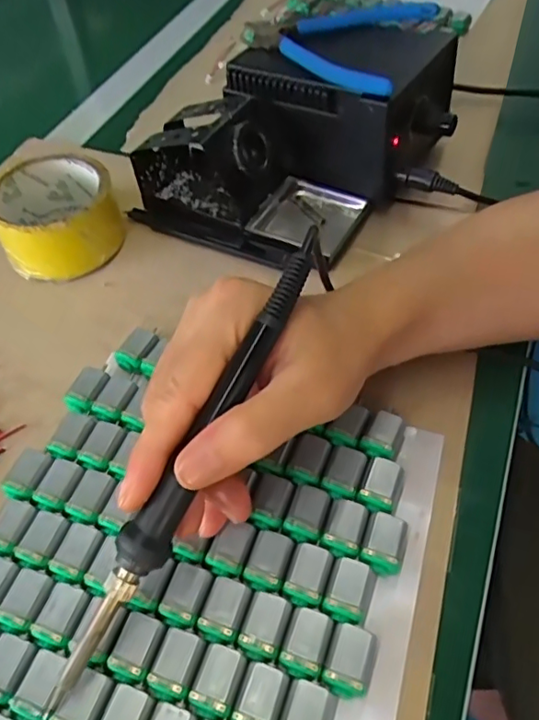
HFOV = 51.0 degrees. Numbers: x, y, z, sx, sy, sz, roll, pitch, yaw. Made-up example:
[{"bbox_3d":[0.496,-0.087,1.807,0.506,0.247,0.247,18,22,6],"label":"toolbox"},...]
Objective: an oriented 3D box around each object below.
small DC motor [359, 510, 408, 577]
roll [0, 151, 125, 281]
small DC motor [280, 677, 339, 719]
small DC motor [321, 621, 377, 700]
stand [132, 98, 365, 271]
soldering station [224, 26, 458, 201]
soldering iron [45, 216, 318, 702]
[{"bbox_3d":[0.055,0.089,0.272,0.019,0.014,0.028,16,57,14],"label":"small DC motor"},{"bbox_3d":[-0.151,-0.104,0.404,0.081,0.044,0.088,-2,55,2],"label":"roll"},{"bbox_3d":[0.015,0.148,0.232,0.020,0.012,0.027,17,57,14],"label":"small DC motor"},{"bbox_3d":[0.034,0.130,0.244,0.018,0.014,0.027,16,57,14],"label":"small DC motor"},{"bbox_3d":[-0.017,-0.131,0.401,0.160,0.069,0.092,23,59,18],"label":"stand"},{"bbox_3d":[0.054,-0.191,0.426,0.158,0.082,0.100,26,60,20],"label":"soldering station"},{"bbox_3d":[-0.032,0.040,0.228,0.016,0.016,0.207,27,86,20],"label":"soldering iron"}]

